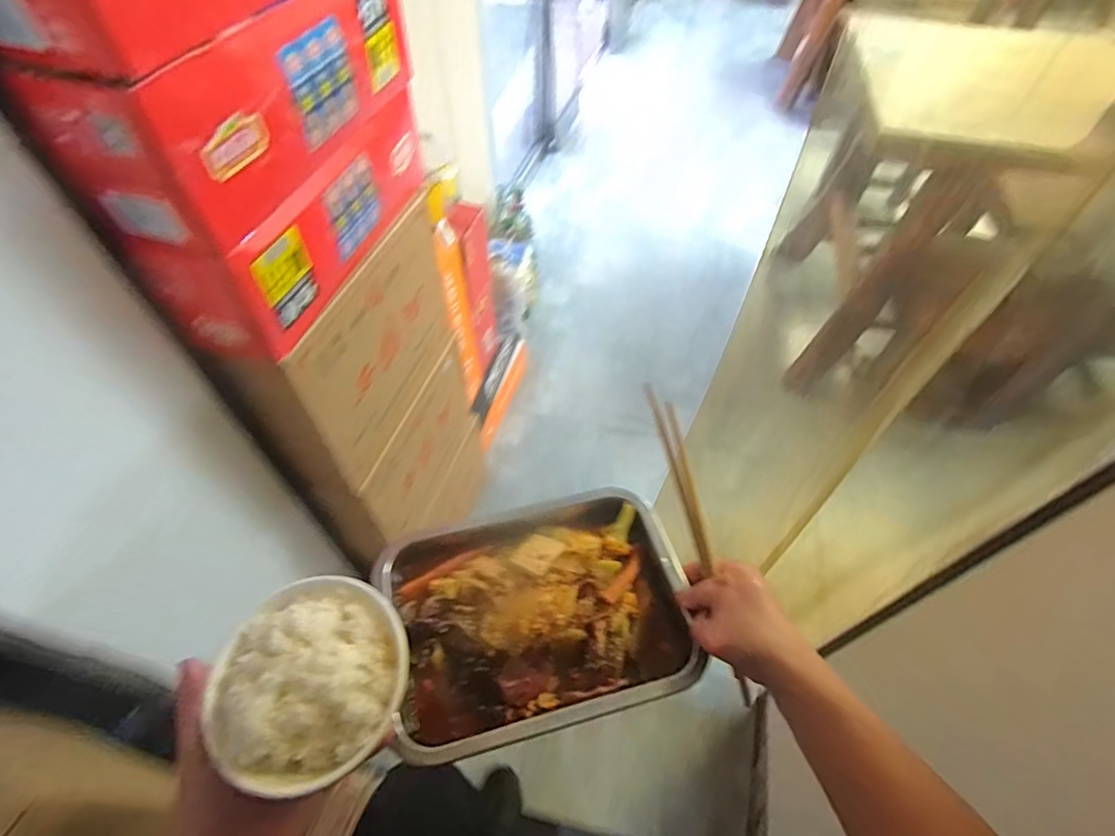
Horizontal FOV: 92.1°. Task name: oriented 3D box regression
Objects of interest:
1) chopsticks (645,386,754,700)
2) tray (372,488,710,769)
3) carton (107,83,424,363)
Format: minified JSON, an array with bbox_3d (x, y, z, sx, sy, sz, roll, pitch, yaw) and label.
[{"bbox_3d":[0.121,0.094,0.457,0.020,0.015,0.255,-15,85,-7],"label":"chopsticks"},{"bbox_3d":[-0.017,0.162,0.469,0.246,0.060,0.192,-16,55,-8],"label":"tray"},{"bbox_3d":[-0.283,-0.245,0.624,0.098,0.136,0.372,12,56,12],"label":"carton"}]

